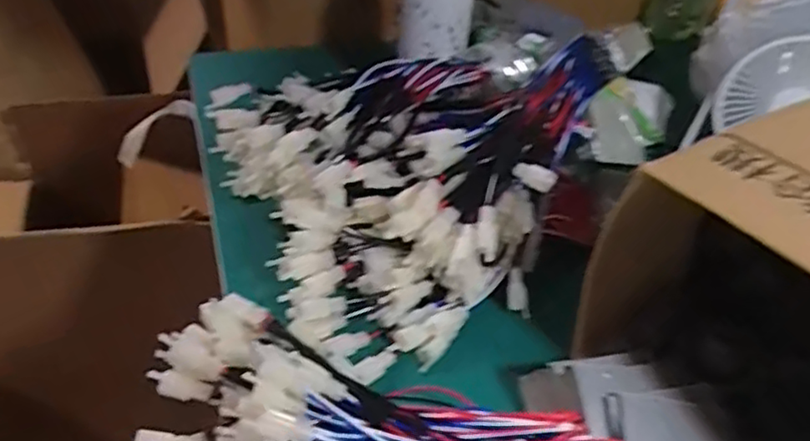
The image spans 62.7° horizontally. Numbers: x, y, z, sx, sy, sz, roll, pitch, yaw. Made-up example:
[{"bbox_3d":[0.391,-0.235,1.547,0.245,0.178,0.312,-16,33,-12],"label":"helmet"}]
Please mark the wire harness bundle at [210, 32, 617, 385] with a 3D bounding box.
[{"bbox_3d":[0.025,-0.037,0.505,0.286,0.112,0.242,-15,43,-23],"label":"wire harness bundle"}]

